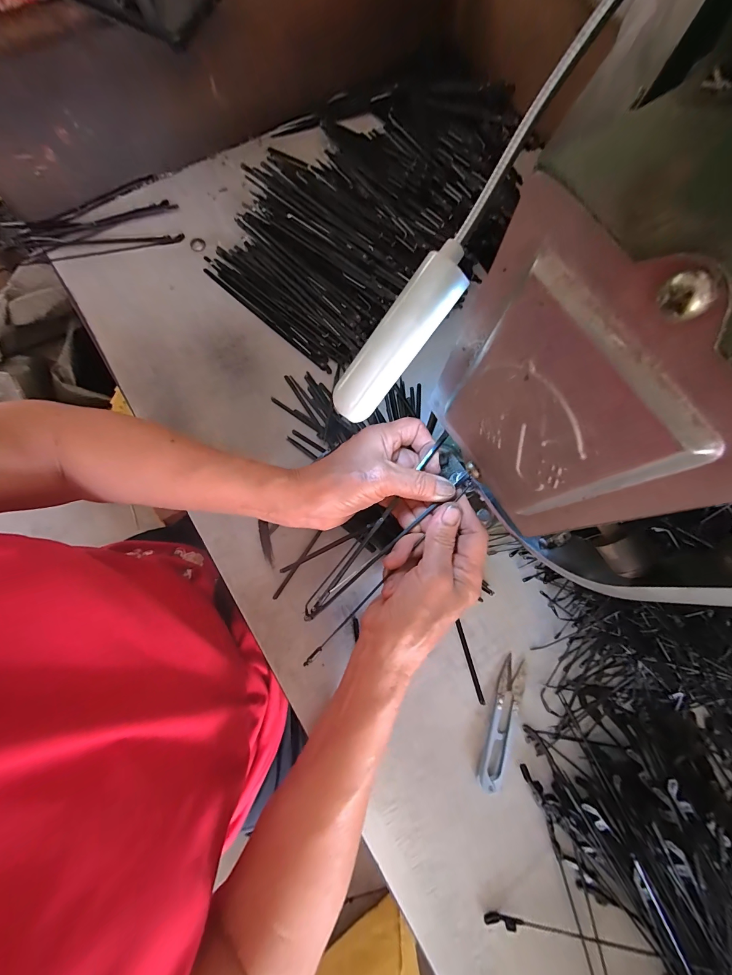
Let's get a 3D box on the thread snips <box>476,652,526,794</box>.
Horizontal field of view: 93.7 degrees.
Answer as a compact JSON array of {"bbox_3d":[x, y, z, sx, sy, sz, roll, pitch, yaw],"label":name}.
[{"bbox_3d":[0.114,0.195,0.284,0.021,0.008,0.099,21,78,5],"label":"thread snips"}]

